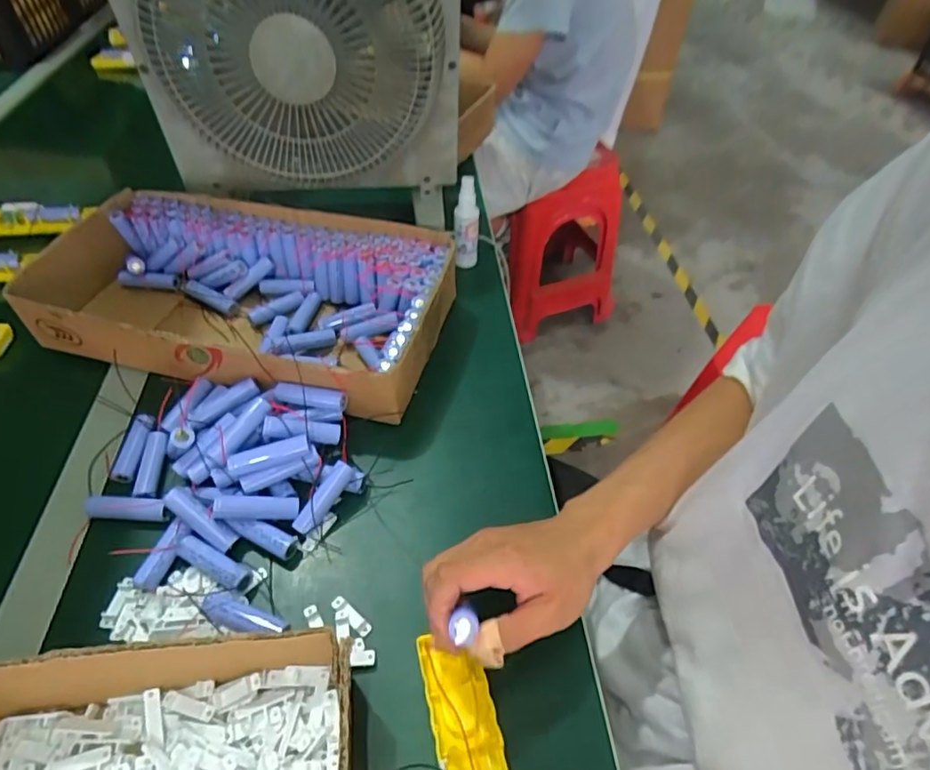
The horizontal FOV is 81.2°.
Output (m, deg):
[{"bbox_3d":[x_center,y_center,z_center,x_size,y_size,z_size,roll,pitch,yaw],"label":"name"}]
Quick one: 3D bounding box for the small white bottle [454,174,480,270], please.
[{"bbox_3d":[0.003,-0.198,0.675,0.030,0.118,0.028,0,49,-2],"label":"small white bottle"}]

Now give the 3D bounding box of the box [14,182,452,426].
[{"bbox_3d":[-0.228,-0.096,0.589,0.401,0.081,0.226,10,49,7],"label":"box"}]

